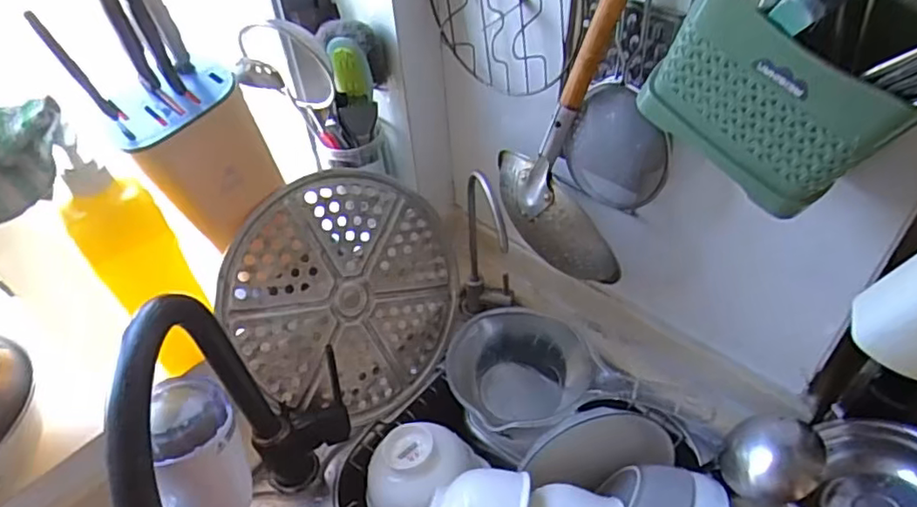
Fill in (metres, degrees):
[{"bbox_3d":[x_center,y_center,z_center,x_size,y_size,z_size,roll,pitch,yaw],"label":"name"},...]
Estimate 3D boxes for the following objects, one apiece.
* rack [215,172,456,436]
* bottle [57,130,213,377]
[{"bbox_3d":[-0.119,0.046,0.689,0.009,0.281,0.260,6,71,55],"label":"rack"},{"bbox_3d":[-0.284,0.019,0.568,0.066,0.253,0.046,-25,48,-19],"label":"bottle"}]

